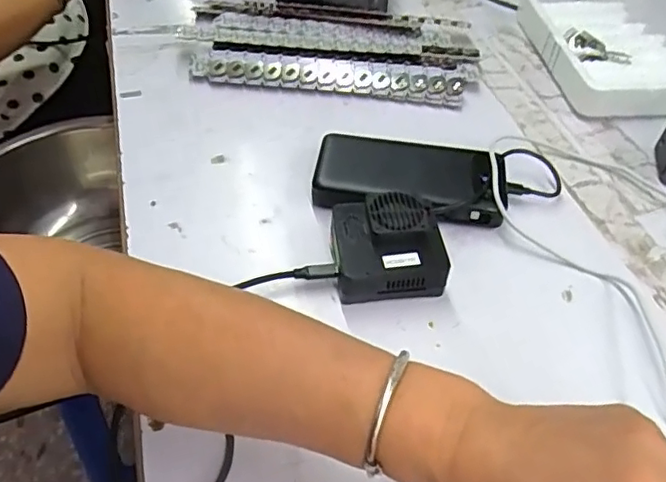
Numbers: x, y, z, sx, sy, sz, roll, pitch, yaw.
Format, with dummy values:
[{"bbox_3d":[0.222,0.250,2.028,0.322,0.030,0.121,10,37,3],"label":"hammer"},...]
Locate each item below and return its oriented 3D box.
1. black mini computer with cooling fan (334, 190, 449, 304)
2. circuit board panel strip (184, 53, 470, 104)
[{"bbox_3d":[0.039,0.004,0.432,0.078,0.048,0.072,-5,48,-7],"label":"black mini computer with cooling fan"},{"bbox_3d":[-0.006,-0.164,0.588,0.268,0.019,0.040,8,48,4],"label":"circuit board panel strip"}]

